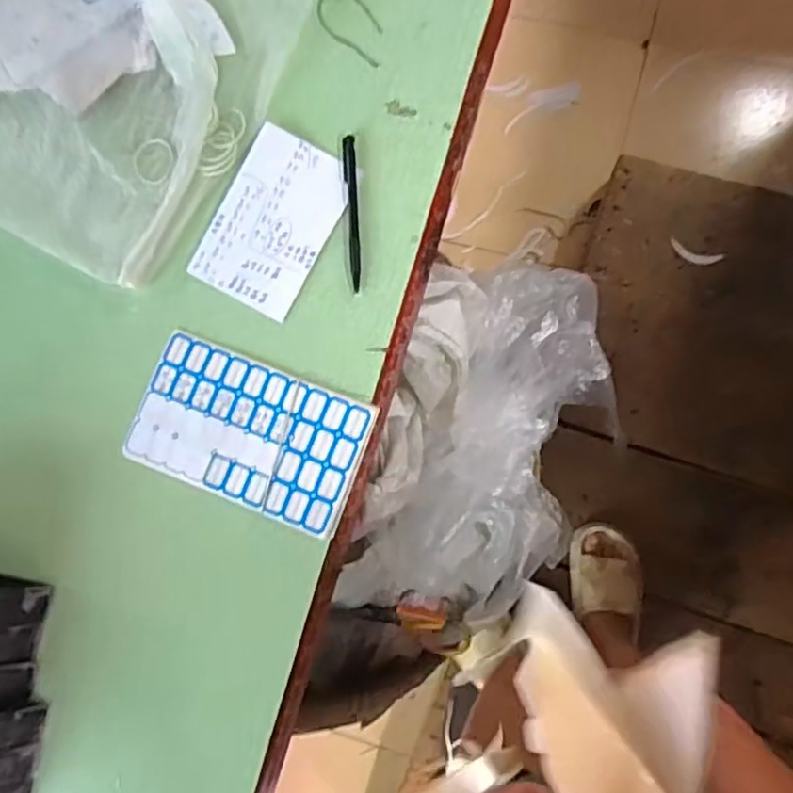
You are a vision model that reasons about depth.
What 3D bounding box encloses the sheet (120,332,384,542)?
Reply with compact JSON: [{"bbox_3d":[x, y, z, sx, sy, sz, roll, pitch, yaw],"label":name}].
[{"bbox_3d":[-0.130,0.032,0.574,0.201,0.005,0.119,21,87,6],"label":"sheet"}]

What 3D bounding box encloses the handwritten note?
[{"bbox_3d":[-0.111,-0.158,0.584,0.101,0.009,0.155,29,89,7],"label":"handwritten note"}]

